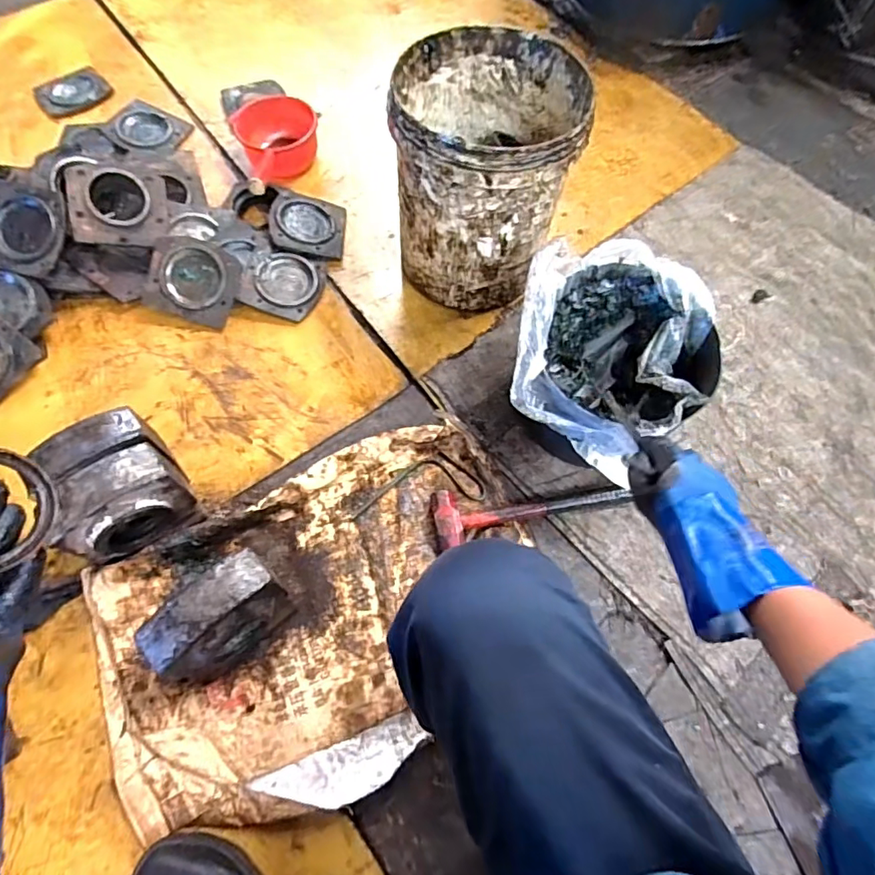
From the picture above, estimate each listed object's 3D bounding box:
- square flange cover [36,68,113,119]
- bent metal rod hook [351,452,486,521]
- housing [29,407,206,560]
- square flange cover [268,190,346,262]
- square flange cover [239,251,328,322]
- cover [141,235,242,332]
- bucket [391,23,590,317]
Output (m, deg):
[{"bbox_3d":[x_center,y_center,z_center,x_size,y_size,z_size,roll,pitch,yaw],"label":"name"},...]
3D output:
[{"bbox_3d":[-0.847,-0.801,1.224,0.149,0.017,0.145,-40,72,-18],"label":"square flange cover"},{"bbox_3d":[-0.031,0.070,0.810,0.202,0.011,0.082,-7,66,-5],"label":"bent metal rod hook"},{"bbox_3d":[-0.423,0.073,0.706,0.148,0.165,0.151,-32,70,-15],"label":"housing"},{"bbox_3d":[-0.251,-0.410,1.017,0.142,0.018,0.136,10,69,-19],"label":"square flange cover"},{"bbox_3d":[-0.286,-0.283,0.971,0.138,0.020,0.126,14,74,-8],"label":"square flange cover"},{"bbox_3d":[-0.438,-0.282,0.939,0.151,0.021,0.139,18,88,-9],"label":"cover"},{"bbox_3d":[0.074,-0.429,0.882,0.278,0.303,0.311,5,65,1],"label":"bucket"}]

